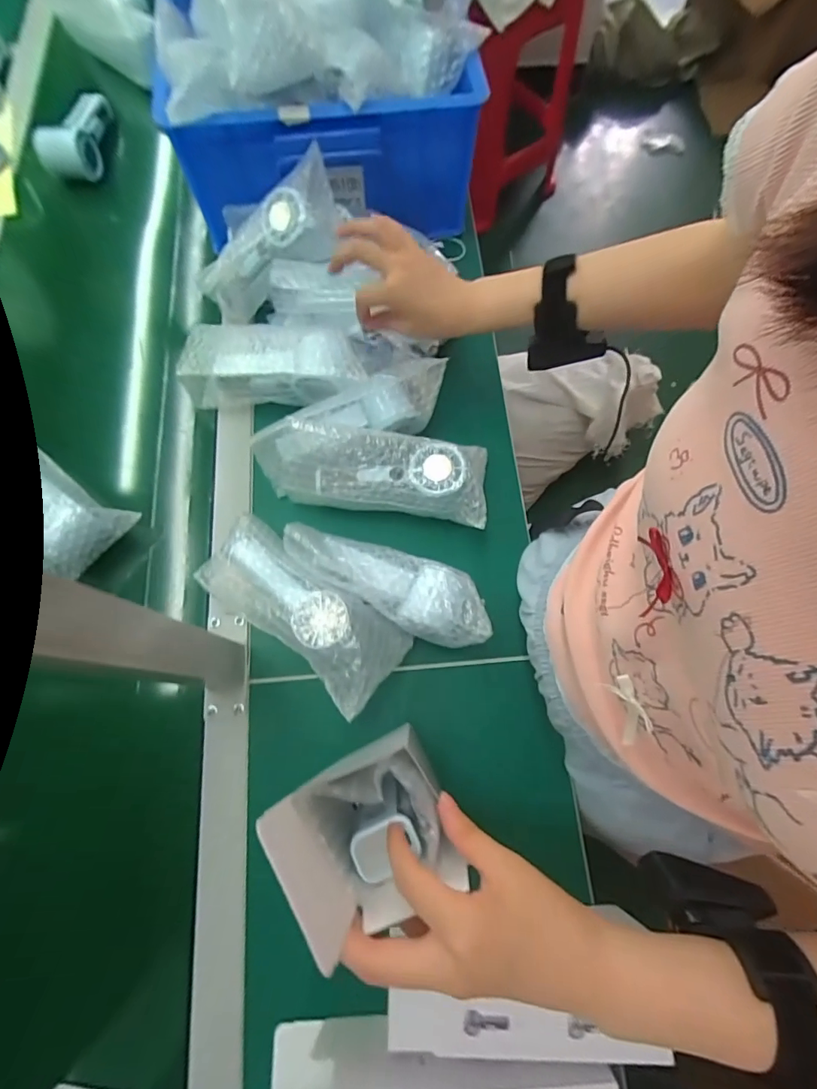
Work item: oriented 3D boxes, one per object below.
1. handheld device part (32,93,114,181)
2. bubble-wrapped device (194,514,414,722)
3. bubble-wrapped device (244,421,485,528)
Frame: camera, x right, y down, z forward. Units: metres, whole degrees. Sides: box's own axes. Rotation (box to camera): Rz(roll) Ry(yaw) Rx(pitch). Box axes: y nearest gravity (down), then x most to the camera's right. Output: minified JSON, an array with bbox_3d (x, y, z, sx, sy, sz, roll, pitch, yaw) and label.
[{"bbox_3d":[-0.454,-0.559,0.653,0.071,0.047,0.133,-3,71,-3],"label":"handheld device part"},{"bbox_3d":[-0.101,0.065,0.458,0.199,0.064,0.085,35,73,10],"label":"bubble-wrapped device"},{"bbox_3d":[-0.033,-0.080,0.485,0.227,0.077,0.087,9,70,1],"label":"bubble-wrapped device"}]

